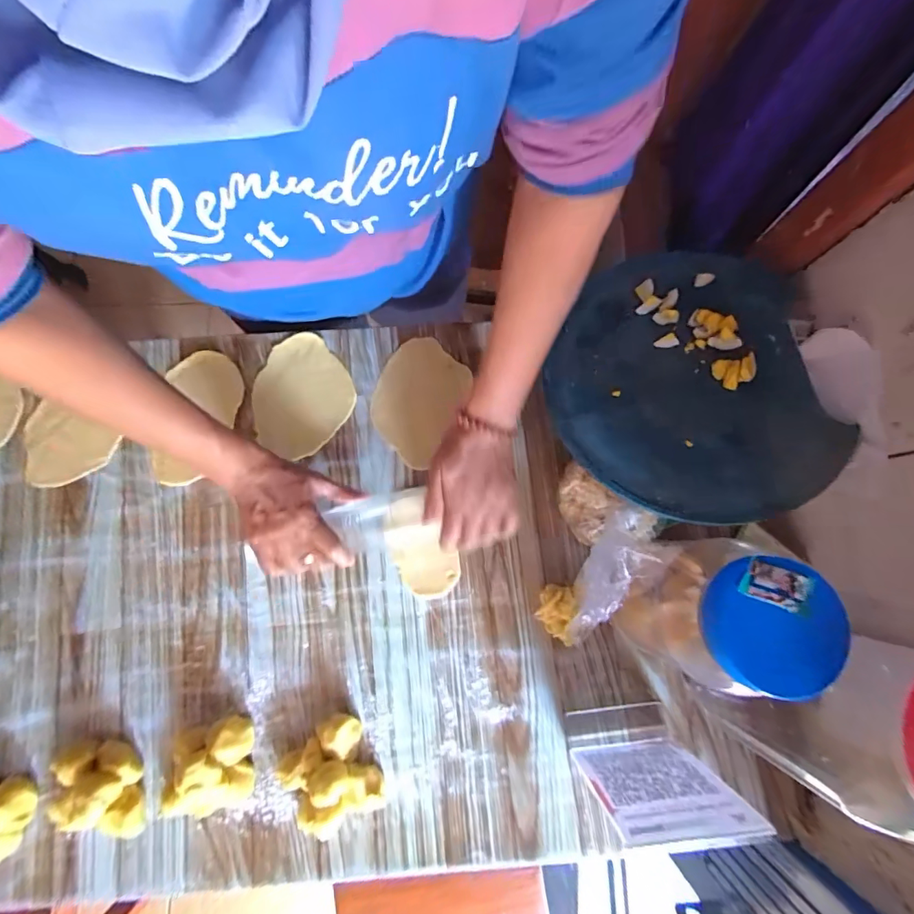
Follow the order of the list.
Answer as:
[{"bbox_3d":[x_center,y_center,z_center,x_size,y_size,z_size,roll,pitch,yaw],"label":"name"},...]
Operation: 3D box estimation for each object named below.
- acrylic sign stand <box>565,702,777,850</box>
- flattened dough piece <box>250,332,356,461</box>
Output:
[{"bbox_3d":[0.171,0.272,0.404,0.111,0.156,0.043,-3,80,-1],"label":"acrylic sign stand"},{"bbox_3d":[-0.188,-0.072,0.541,0.122,0.005,0.127,0,79,-1],"label":"flattened dough piece"}]

